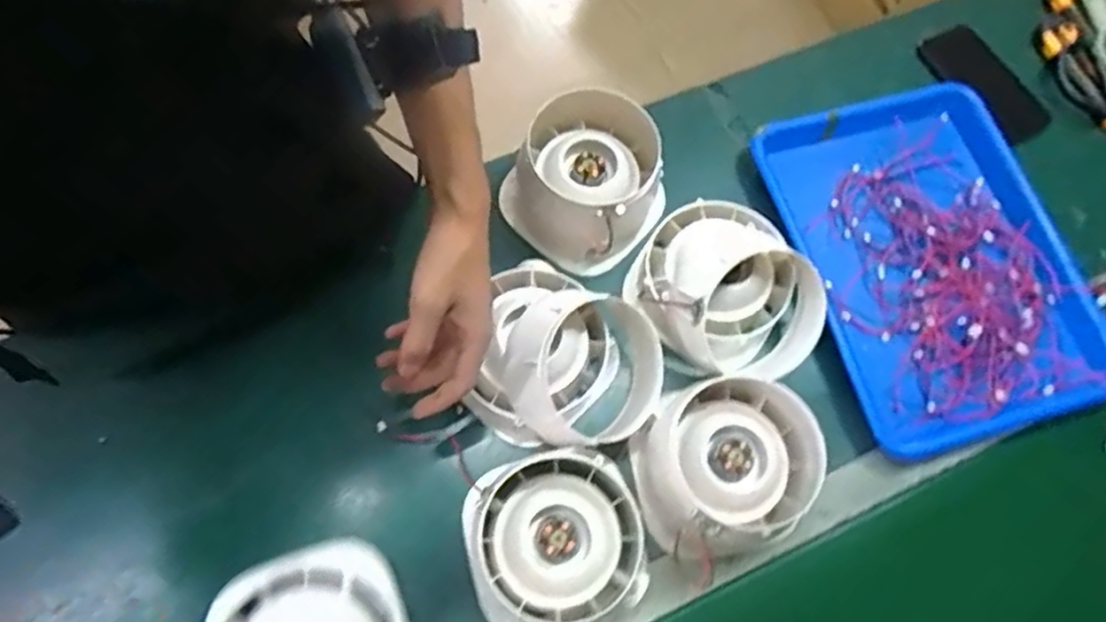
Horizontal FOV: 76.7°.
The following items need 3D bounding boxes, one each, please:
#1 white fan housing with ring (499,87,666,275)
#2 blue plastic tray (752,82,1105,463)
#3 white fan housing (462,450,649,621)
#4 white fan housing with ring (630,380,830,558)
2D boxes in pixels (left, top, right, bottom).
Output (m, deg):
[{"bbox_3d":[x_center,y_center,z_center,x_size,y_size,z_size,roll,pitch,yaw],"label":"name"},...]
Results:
[{"bbox_3d":[0.027,-0.115,0.634,0.125,0.111,0.122,1,71,-3],"label":"white fan housing with ring"},{"bbox_3d":[0.352,-0.050,0.658,0.242,0.032,0.333,-16,73,-7],"label":"blue plastic tray"},{"bbox_3d":[0.001,0.175,0.533,0.135,0.074,0.135,1,71,-3],"label":"white fan housing"},{"bbox_3d":[0.134,0.119,0.555,0.132,0.083,0.121,-22,74,-11],"label":"white fan housing with ring"}]

